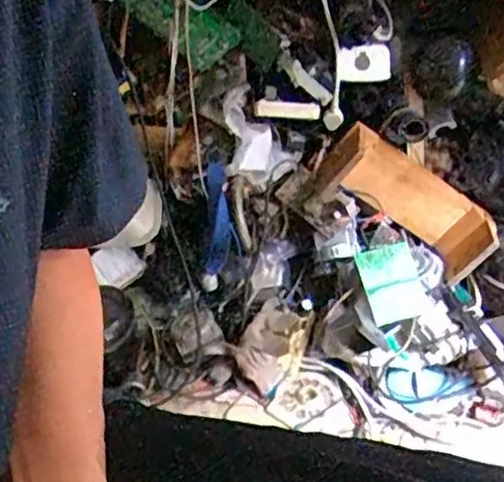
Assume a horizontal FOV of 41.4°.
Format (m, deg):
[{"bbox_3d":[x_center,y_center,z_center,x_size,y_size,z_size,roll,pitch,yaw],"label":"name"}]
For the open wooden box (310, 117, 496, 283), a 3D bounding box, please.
[{"bbox_3d":[0.265,-0.063,1.140,0.311,0.117,0.101,33,37,-7],"label":"open wooden box"}]

